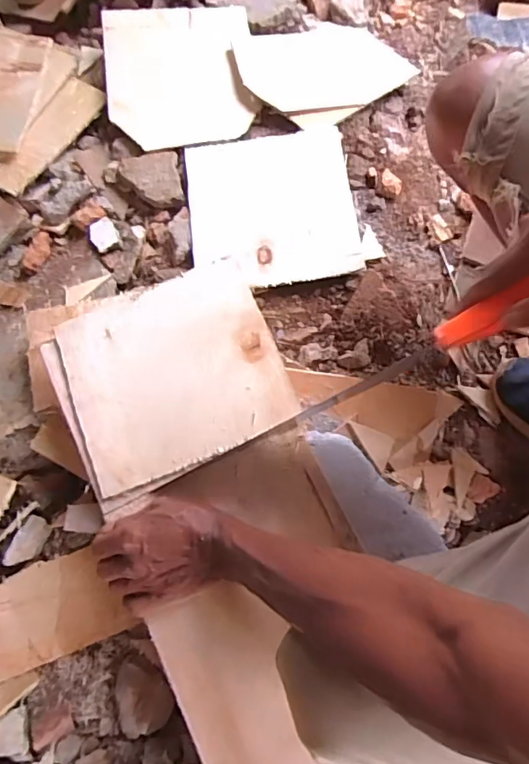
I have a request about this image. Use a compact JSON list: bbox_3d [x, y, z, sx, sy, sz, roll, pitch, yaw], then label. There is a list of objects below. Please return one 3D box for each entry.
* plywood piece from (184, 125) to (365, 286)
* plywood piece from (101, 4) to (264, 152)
[{"bbox_3d":[0.009,-0.236,0.684,0.220,0.010,0.224,-7,76,-1],"label":"plywood piece"},{"bbox_3d":[-0.126,-0.452,0.739,0.213,0.030,0.240,-7,76,-1],"label":"plywood piece"}]

